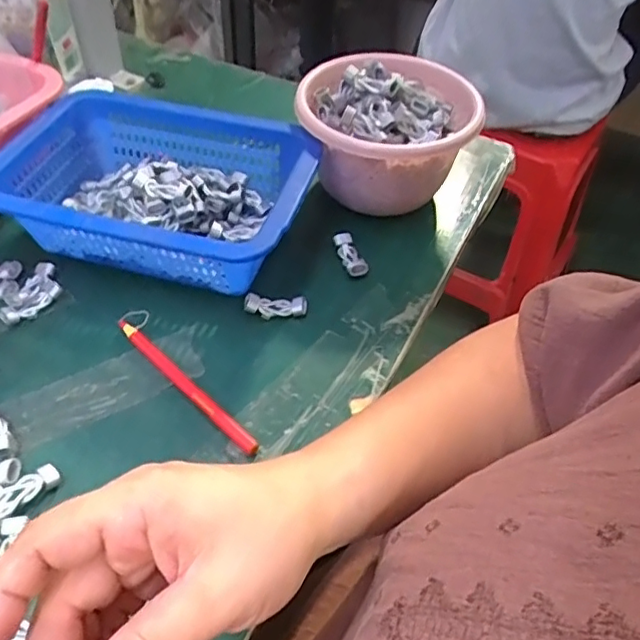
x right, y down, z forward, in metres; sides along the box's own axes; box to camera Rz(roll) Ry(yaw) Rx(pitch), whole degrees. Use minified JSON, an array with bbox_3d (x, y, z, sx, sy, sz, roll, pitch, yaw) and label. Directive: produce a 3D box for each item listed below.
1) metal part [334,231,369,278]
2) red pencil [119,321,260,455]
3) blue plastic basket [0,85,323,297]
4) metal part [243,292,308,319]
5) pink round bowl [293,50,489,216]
[{"bbox_3d":[0.025,-0.054,0.470,0.014,0.014,0.045,-14,50,-15],"label":"metal part"},{"bbox_3d":[-0.089,0.040,0.383,0.140,0.009,0.012,37,56,26],"label":"red pencil"},{"bbox_3d":[-0.118,-0.090,0.453,0.218,0.083,0.154,13,49,8],"label":"blue plastic basket"},{"bbox_3d":[-0.033,-0.011,0.433,0.046,0.015,0.015,3,48,-1],"label":"metal part"},{"bbox_3d":[0.053,-0.163,0.496,0.137,0.091,0.145,2,48,-2],"label":"pink round bowl"}]

